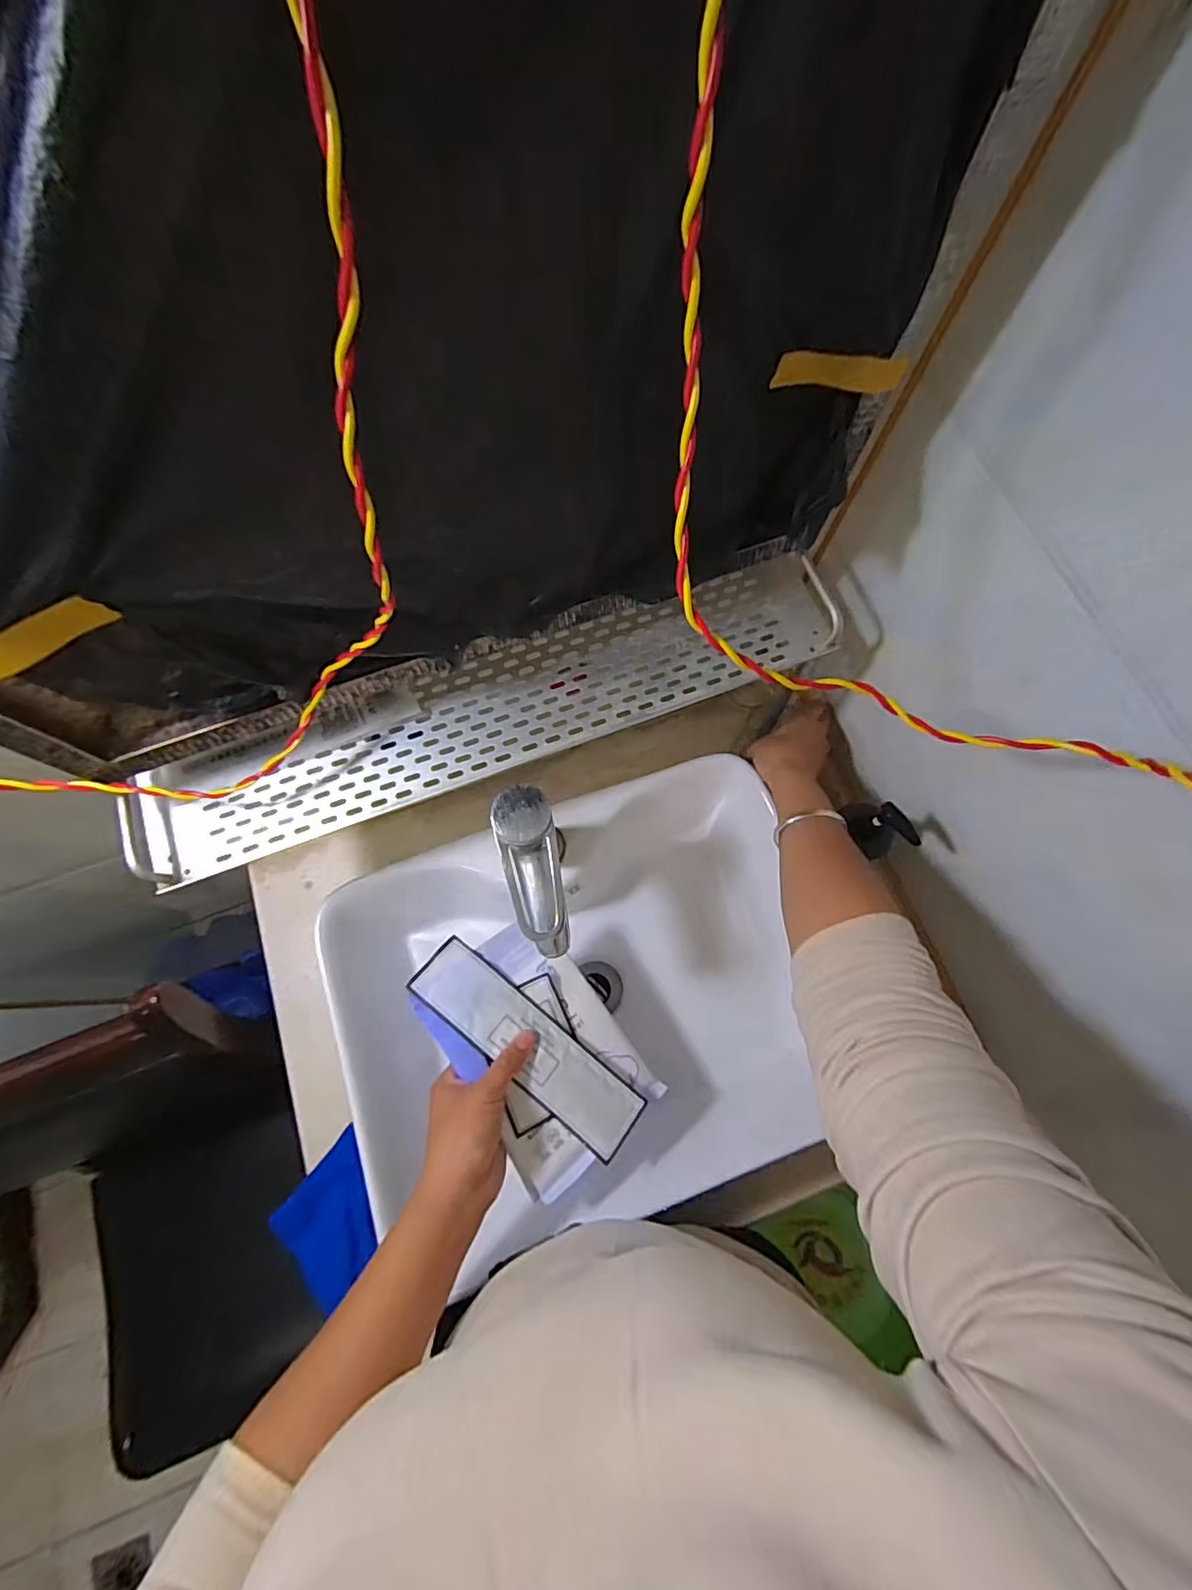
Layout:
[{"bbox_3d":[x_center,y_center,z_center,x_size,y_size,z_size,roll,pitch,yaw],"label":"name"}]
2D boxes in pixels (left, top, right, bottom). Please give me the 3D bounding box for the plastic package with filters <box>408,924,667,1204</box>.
[{"bbox_3d":[-0.050,0.210,0.492,0.134,0.018,0.209,-33,80,-25],"label":"plastic package with filters"}]

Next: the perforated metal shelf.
[{"bbox_3d":[-0.074,-0.080,0.470,0.594,0.044,0.117,-20,75,-7],"label":"perforated metal shelf"}]

